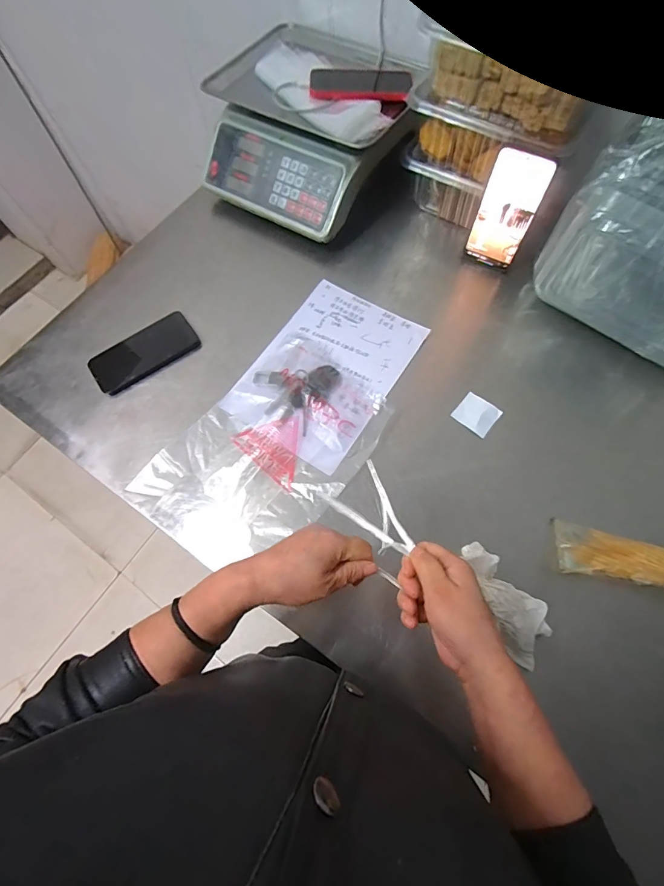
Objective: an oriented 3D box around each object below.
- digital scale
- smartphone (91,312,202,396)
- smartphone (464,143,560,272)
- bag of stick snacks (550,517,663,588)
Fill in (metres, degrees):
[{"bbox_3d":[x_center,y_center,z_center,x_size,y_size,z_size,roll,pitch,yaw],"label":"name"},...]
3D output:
[{"bbox_3d":[-0.034,-0.543,0.690,0.317,0.136,0.344,31,73,13],"label":"digital scale"},{"bbox_3d":[-0.288,-0.139,0.614,0.159,0.007,0.078,-34,71,-10],"label":"smartphone"},{"bbox_3d":[0.251,-0.329,0.579,0.076,0.161,0.015,29,64,12],"label":"smartphone"},{"bbox_3d":[0.339,0.135,0.456,0.160,0.021,0.064,17,56,11],"label":"bag of stick snacks"}]

